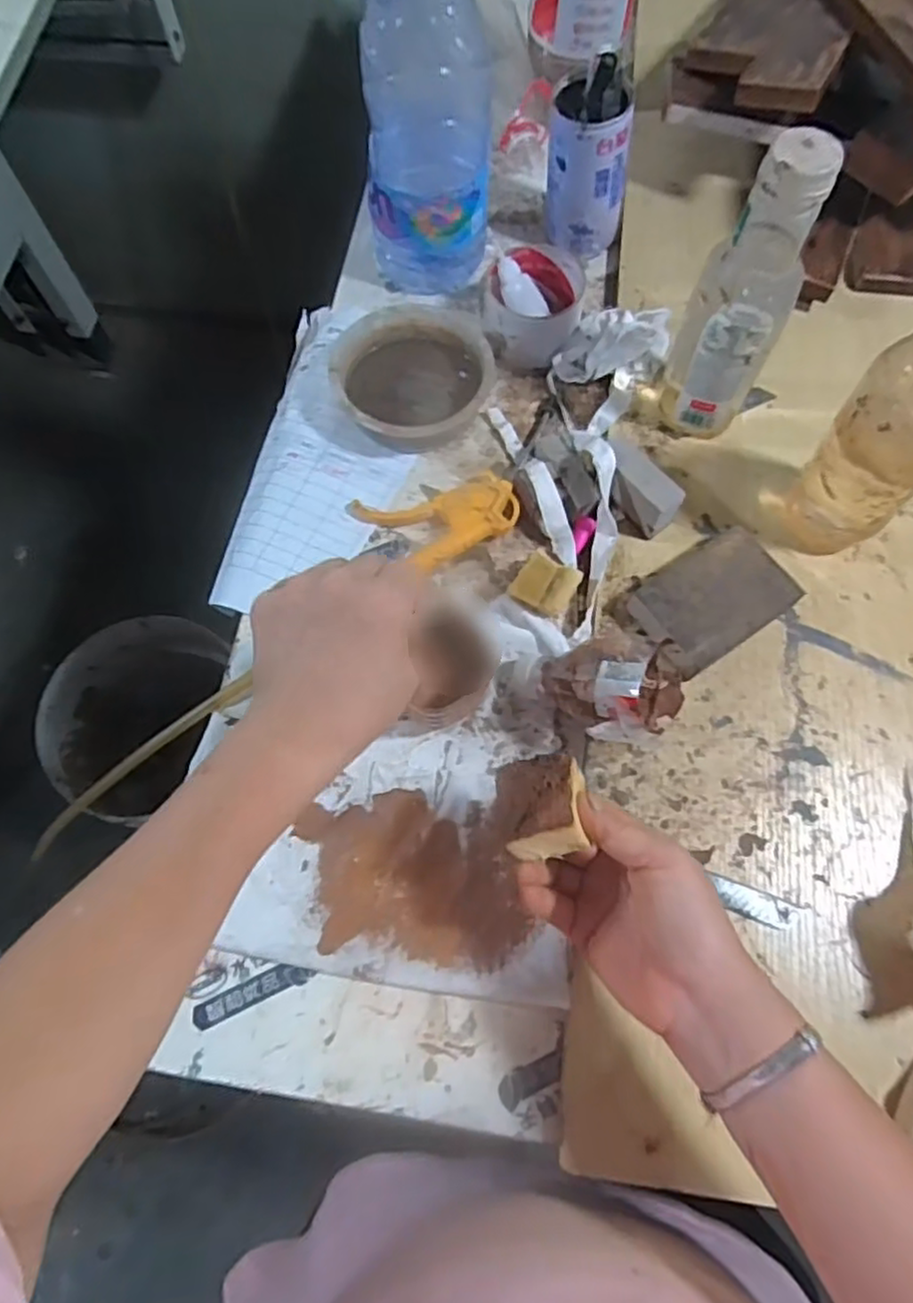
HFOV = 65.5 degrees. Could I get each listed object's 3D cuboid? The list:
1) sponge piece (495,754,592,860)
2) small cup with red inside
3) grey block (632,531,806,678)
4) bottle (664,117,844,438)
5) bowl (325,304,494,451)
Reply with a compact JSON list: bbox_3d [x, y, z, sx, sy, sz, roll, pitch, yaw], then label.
[{"bbox_3d":[0.046,0.083,0.385,0.046,0.026,0.053,-18,35,25],"label":"sponge piece"},{"bbox_3d":[0.064,-0.288,0.598,0.082,0.047,0.088,0,69,0],"label":"small cup with red inside"},{"bbox_3d":[0.177,-0.035,0.498,0.105,0.030,0.071,-34,73,-12],"label":"grey block"},{"bbox_3d":[0.188,-0.226,0.476,0.062,0.204,0.049,20,71,7],"label":"bottle"},{"bbox_3d":[-0.036,-0.221,0.580,0.122,0.041,0.122,0,69,0],"label":"bowl"}]

